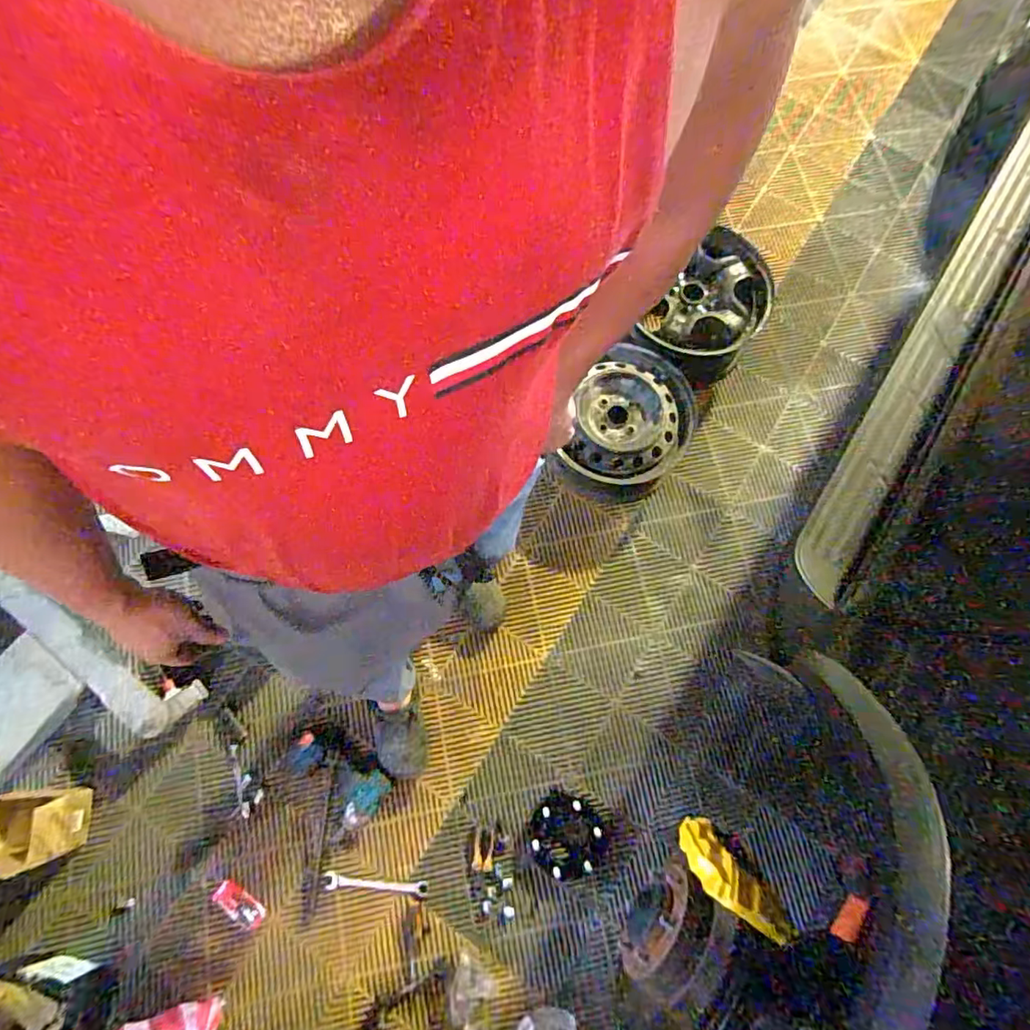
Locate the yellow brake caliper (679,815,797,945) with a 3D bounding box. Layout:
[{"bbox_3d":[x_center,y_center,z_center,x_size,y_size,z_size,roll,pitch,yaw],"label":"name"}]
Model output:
[{"bbox_3d":[0.334,0.575,0.906,0.078,0.236,0.074,-34,115,-10],"label":"yellow brake caliper"}]

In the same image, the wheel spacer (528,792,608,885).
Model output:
[{"bbox_3d":[0.114,0.722,1.255,0.162,0.030,0.168,0,75,-1],"label":"wheel spacer"}]

